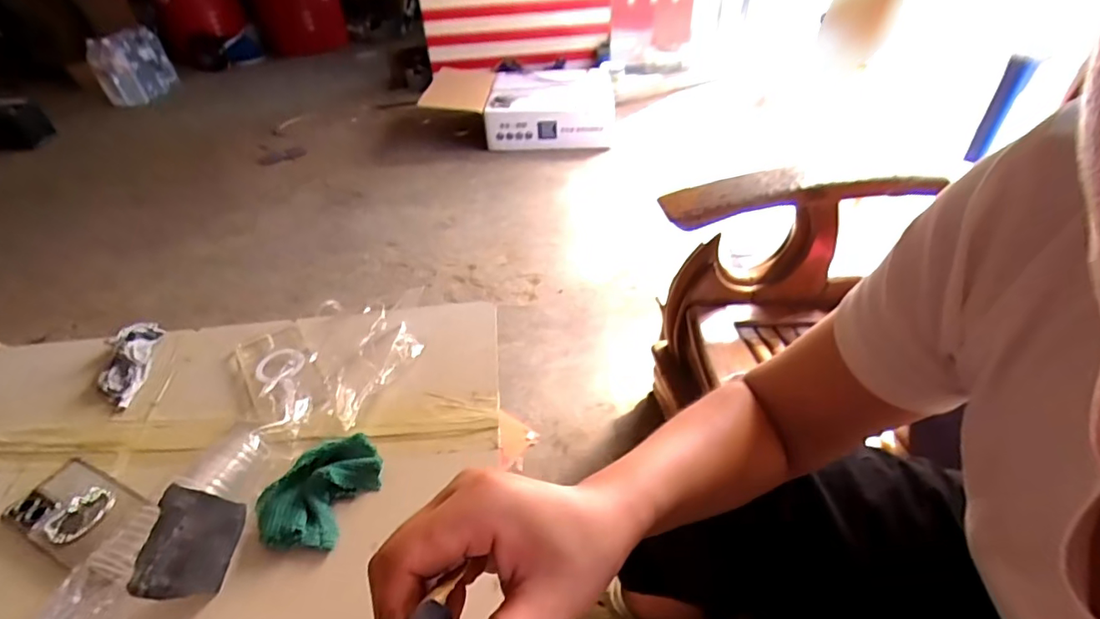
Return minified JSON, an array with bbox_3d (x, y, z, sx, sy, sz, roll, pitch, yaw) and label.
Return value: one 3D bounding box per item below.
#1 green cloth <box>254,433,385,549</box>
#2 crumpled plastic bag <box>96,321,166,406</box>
[{"bbox_3d":[-0.220,0.179,0.506,0.119,0.035,0.083,-34,49,-32],"label":"green cloth"},{"bbox_3d":[-0.540,0.066,0.665,0.047,0.023,0.137,-11,41,-10],"label":"crumpled plastic bag"}]

